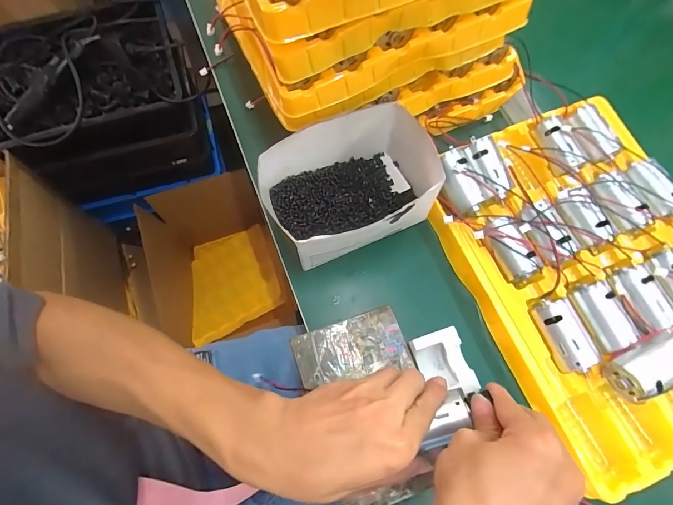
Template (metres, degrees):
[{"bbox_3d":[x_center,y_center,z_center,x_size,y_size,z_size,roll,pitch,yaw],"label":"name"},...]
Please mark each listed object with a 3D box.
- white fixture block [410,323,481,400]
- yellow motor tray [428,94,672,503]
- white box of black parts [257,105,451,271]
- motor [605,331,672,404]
[{"bbox_3d":[0.091,0.096,0.312,0.041,0.016,0.054,-17,71,-6],"label":"white fixture block"},{"bbox_3d":[0.241,0.010,0.334,0.234,0.046,0.328,-23,72,-8],"label":"yellow motor tray"},{"bbox_3d":[0.019,-0.062,0.348,0.161,0.075,0.111,-24,72,-8],"label":"white box of black parts"},{"bbox_3d":[0.252,0.090,0.294,0.066,0.034,0.031,-29,73,-9],"label":"motor"}]

